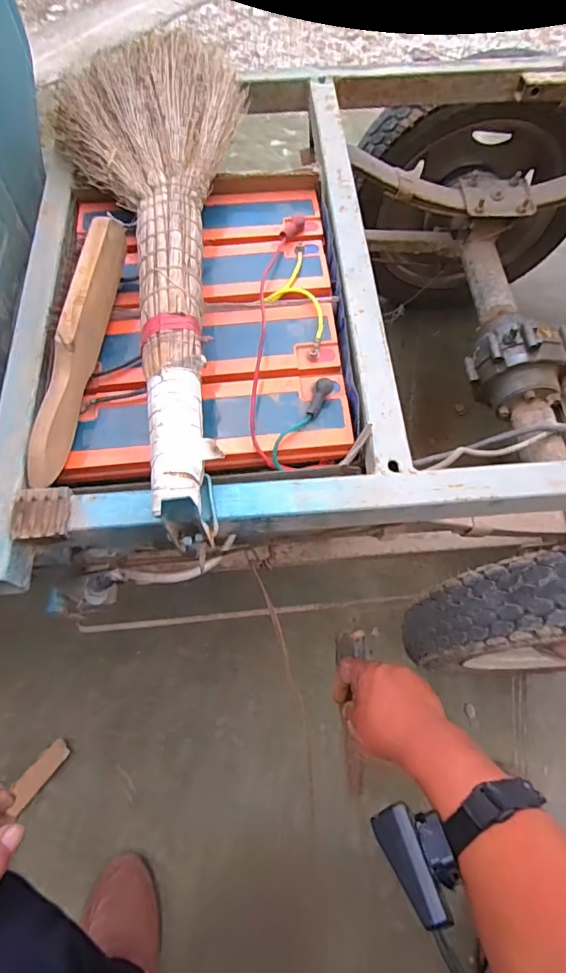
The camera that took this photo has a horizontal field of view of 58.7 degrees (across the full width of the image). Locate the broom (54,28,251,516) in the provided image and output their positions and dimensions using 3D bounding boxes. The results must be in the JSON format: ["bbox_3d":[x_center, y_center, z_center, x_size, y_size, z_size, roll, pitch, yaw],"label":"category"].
[{"bbox_3d":[-0.144,-0.238,0.470,0.190,0.065,0.578,0,64,1],"label":"broom"}]

